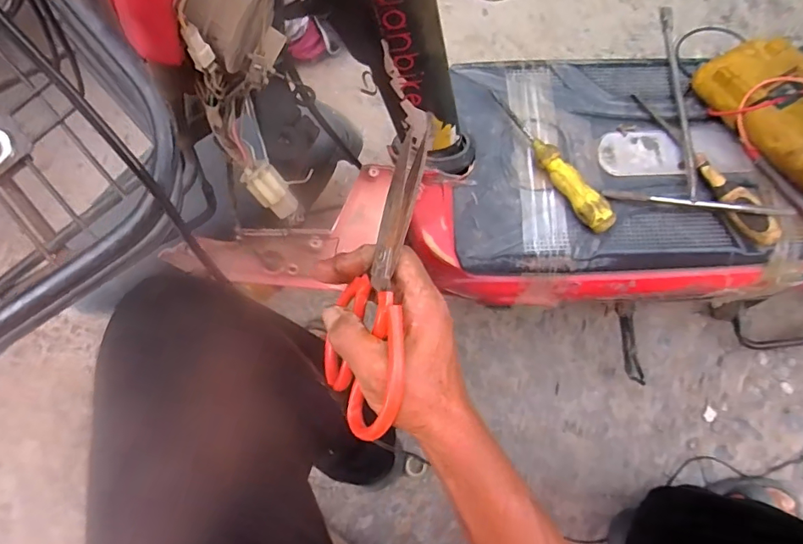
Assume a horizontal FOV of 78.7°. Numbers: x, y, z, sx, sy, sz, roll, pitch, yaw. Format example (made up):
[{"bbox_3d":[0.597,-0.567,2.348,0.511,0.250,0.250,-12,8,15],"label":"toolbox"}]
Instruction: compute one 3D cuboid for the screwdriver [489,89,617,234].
[{"bbox_3d":[0.158,-0.119,0.530,0.028,0.027,0.188,-36,77,-8],"label":"screwdriver"}]

